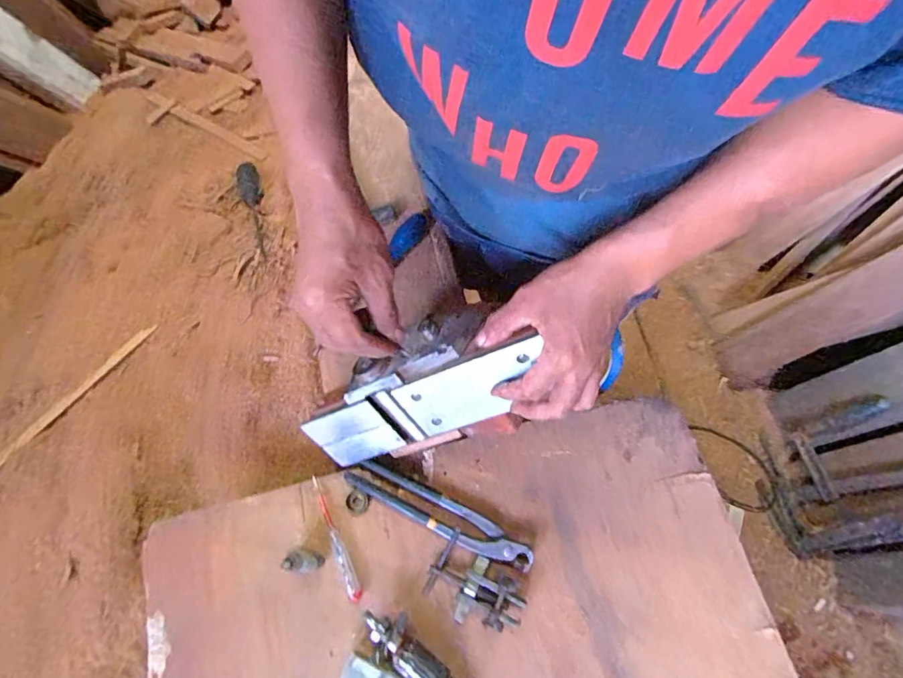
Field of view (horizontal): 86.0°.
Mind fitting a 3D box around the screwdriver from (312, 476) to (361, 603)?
[{"bbox_3d":[-0.127,0.217,0.533,0.015,0.014,0.136,-23,71,-8],"label":"screwdriver"}]

